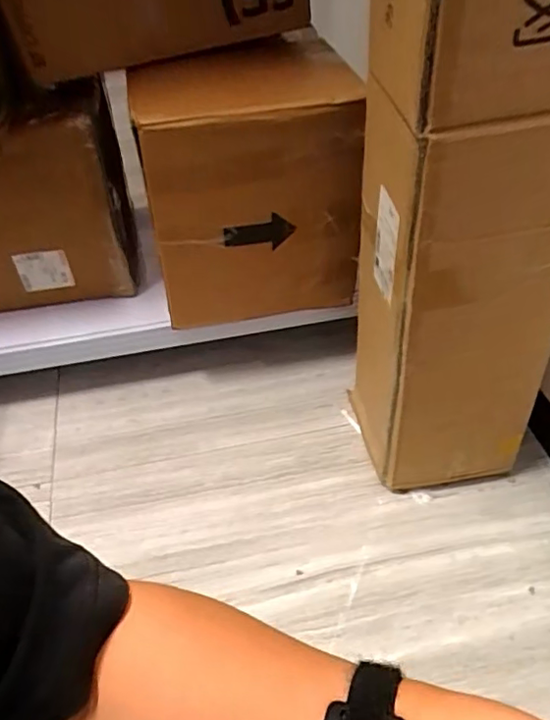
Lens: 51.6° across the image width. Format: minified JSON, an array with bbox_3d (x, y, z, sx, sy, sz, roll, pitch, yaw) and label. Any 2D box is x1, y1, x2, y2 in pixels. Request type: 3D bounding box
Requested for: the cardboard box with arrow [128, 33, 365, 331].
[{"bbox_3d":[-0.042,-0.240,0.850,0.286,0.345,0.191,-11,47,-8],"label":"cardboard box with arrow"}]

